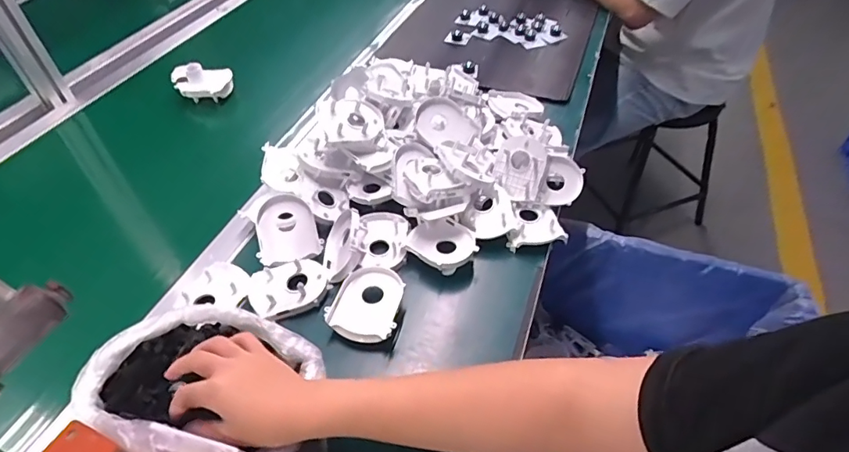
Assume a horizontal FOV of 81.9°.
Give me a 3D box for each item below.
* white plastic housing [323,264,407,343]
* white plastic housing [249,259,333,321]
[{"bbox_3d":[-0.056,0.083,0.516,0.070,0.026,0.083,16,48,14],"label":"white plastic housing"},{"bbox_3d":[-0.147,0.065,0.533,0.081,0.018,0.064,-16,49,-15],"label":"white plastic housing"}]

